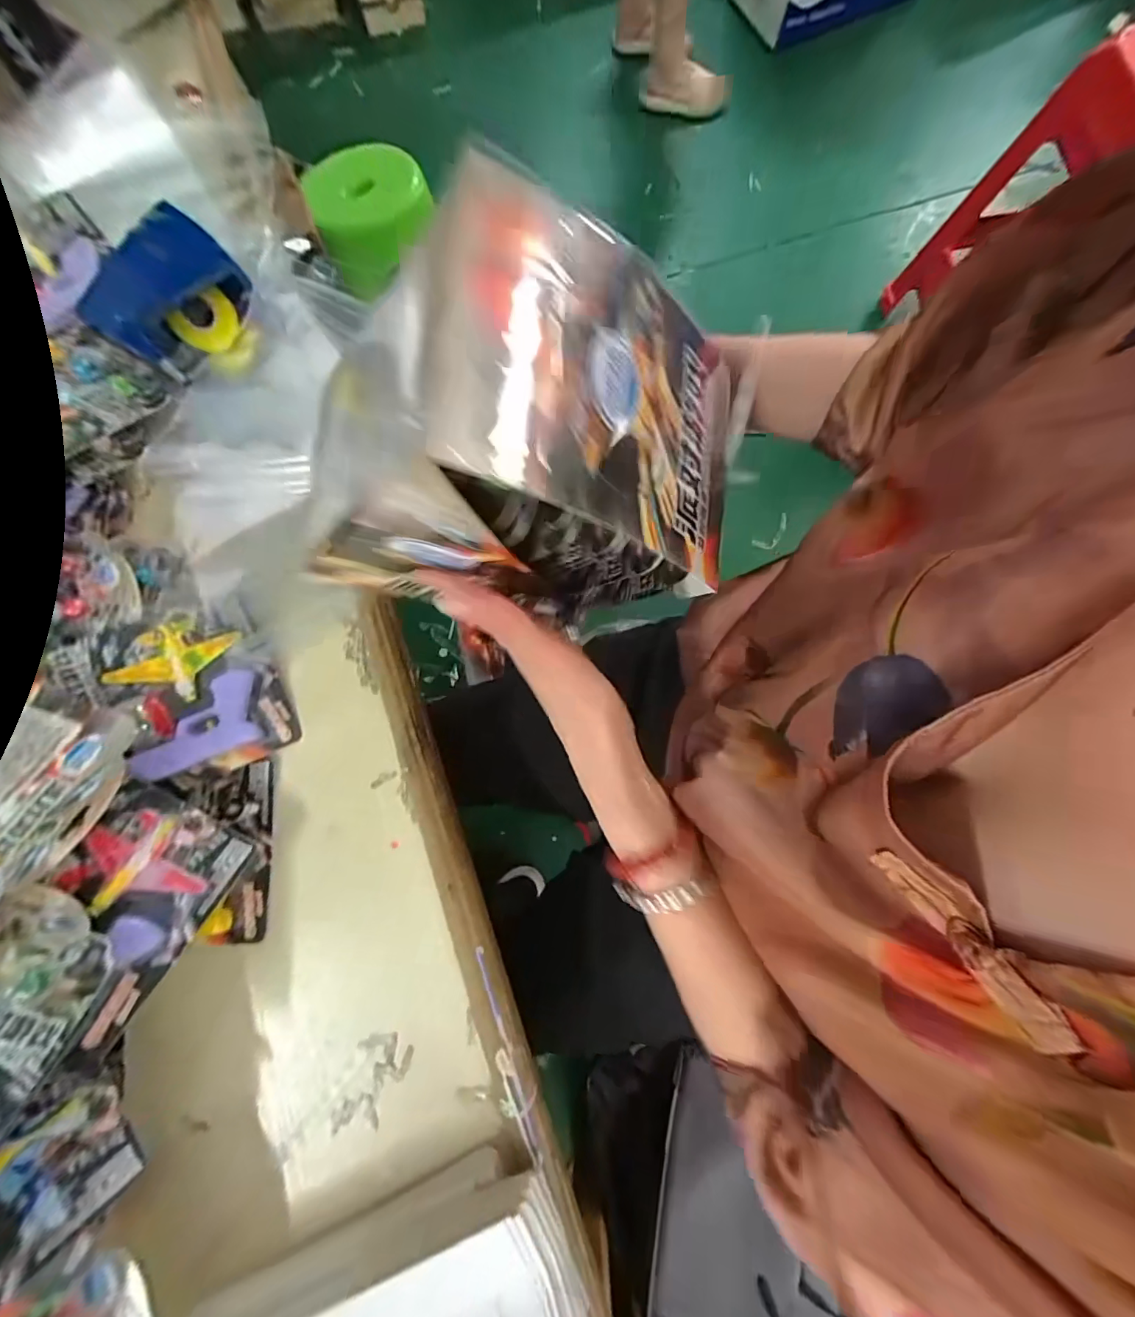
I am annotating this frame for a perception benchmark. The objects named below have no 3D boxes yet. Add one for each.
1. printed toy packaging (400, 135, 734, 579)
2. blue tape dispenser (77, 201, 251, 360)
[{"bbox_3d":[0.022,-0.136,0.241,0.195,0.018,0.147,10,82,-38],"label":"printed toy packaging"},{"bbox_3d":[-0.377,-0.343,0.455,0.100,0.048,0.134,38,80,8],"label":"blue tape dispenser"}]

